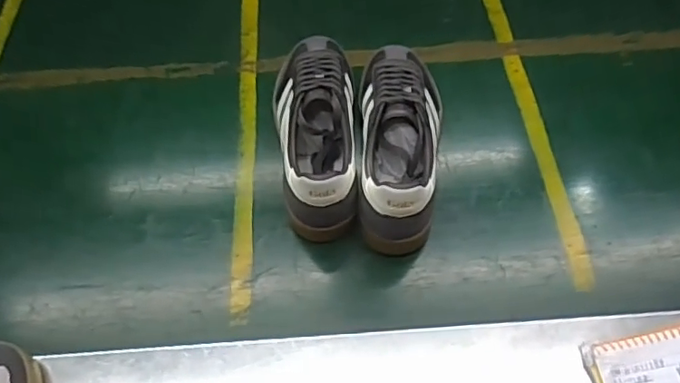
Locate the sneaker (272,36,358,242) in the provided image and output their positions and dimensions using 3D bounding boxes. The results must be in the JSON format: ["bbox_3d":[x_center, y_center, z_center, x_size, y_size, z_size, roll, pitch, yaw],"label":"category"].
[{"bbox_3d":[-0.031,-0.083,0.617,0.089,0.101,0.255,-2,58,0],"label":"sneaker"}]

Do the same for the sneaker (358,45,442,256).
[{"bbox_3d":[0.069,-0.067,0.607,0.087,0.099,0.261,2,58,3],"label":"sneaker"}]

